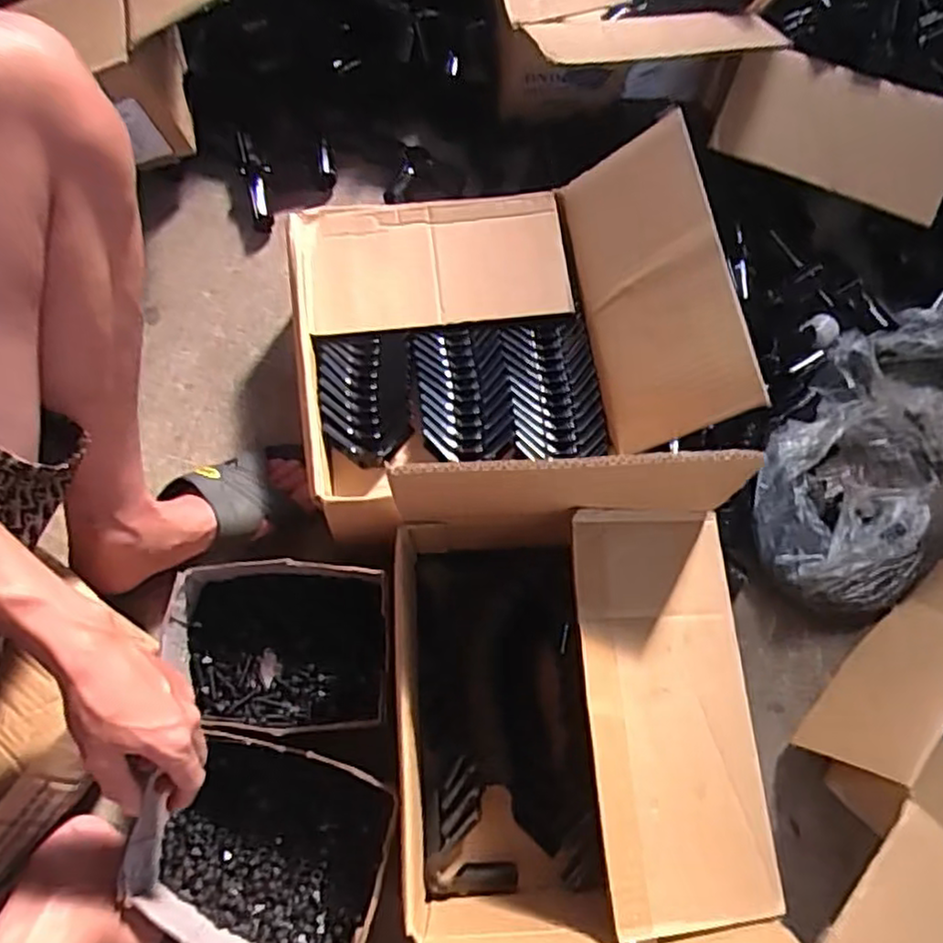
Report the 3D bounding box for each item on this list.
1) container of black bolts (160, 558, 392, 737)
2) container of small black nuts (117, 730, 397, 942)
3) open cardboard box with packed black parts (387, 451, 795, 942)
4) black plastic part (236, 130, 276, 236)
[{"bbox_3d":[-0.173,0.168,0.666,0.195,0.094,0.149,-4,71,-2],"label":"container of black bolts"},{"bbox_3d":[-0.169,0.319,0.592,0.196,0.086,0.163,16,71,6],"label":"container of small black nuts"},{"bbox_3d":[0.081,0.206,0.543,0.272,0.249,0.363,-3,71,-2],"label":"open cardboard box with packed black parts"},{"bbox_3d":[-0.261,-0.352,0.856,0.037,0.020,0.126,-15,87,-5],"label":"black plastic part"}]

